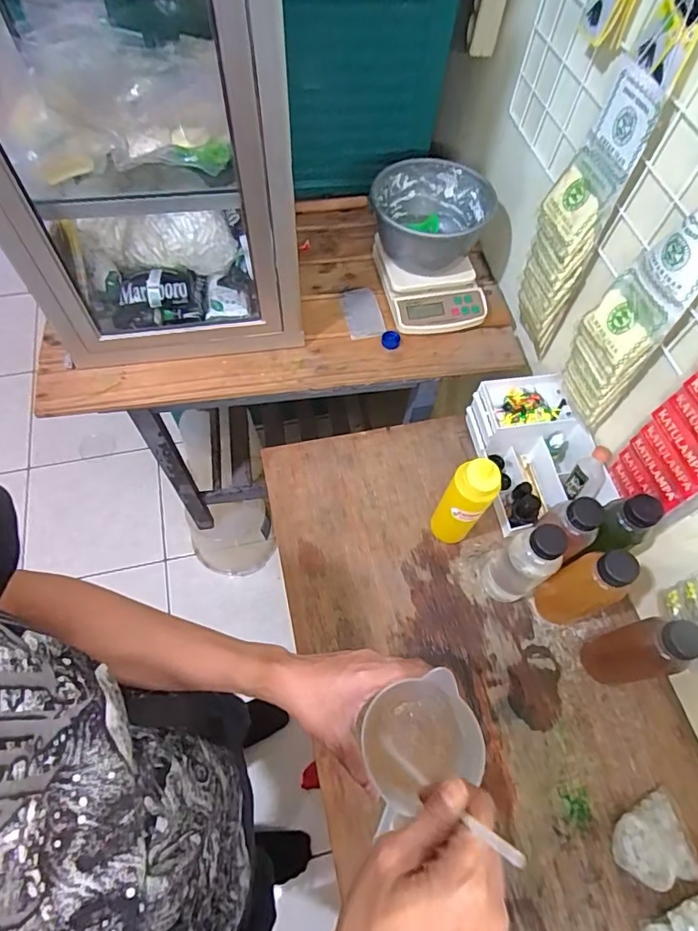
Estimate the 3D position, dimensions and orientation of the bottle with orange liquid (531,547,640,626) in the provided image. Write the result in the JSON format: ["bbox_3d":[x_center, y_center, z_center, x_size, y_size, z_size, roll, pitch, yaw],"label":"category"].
[{"bbox_3d":[0.299,0.156,0.644,0.051,0.195,0.066,-22,66,-14],"label":"bottle with orange liquid"}]

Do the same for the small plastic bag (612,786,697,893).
[{"bbox_3d":[0.361,0.443,0.599,0.100,0.034,0.087,-5,63,-6],"label":"small plastic bag"}]

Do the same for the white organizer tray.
[{"bbox_3d":[0.294,-0.024,0.804,0.150,0.098,0.219,-9,63,-8],"label":"white organizer tray"}]

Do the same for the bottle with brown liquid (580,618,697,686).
[{"bbox_3d":[0.346,0.232,0.623,0.051,0.197,0.062,-7,63,-7],"label":"bottle with brown liquid"}]

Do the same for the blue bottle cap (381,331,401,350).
[{"bbox_3d":[0.070,-0.211,0.848,0.031,0.008,0.033,1,62,-3],"label":"blue bottle cap"}]

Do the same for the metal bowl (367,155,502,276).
[{"bbox_3d":[0.135,-0.420,0.858,0.186,0.098,0.186,1,62,-3],"label":"metal bowl"}]

